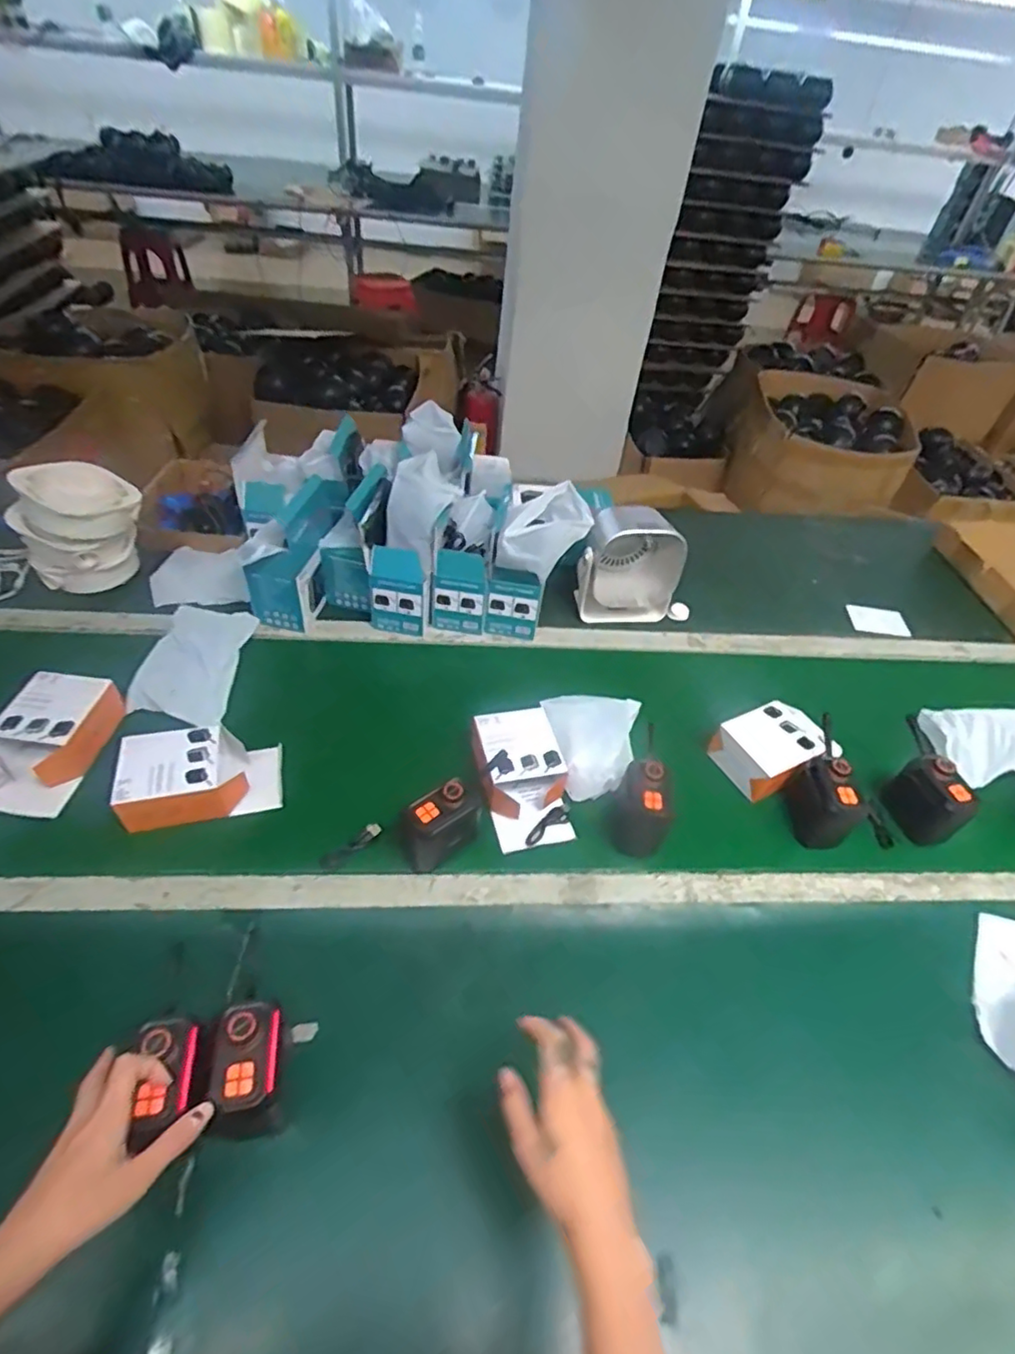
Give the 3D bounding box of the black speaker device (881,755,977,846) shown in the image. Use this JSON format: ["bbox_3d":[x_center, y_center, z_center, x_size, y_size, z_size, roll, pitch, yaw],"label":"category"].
[{"bbox_3d":[0.544,0.161,0.815,0.060,0.085,0.087,-11,48,-16],"label":"black speaker device"}]

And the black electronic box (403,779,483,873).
[{"bbox_3d":[-0.072,0.170,0.723,0.090,0.088,0.046,-23,52,-25],"label":"black electronic box"}]

